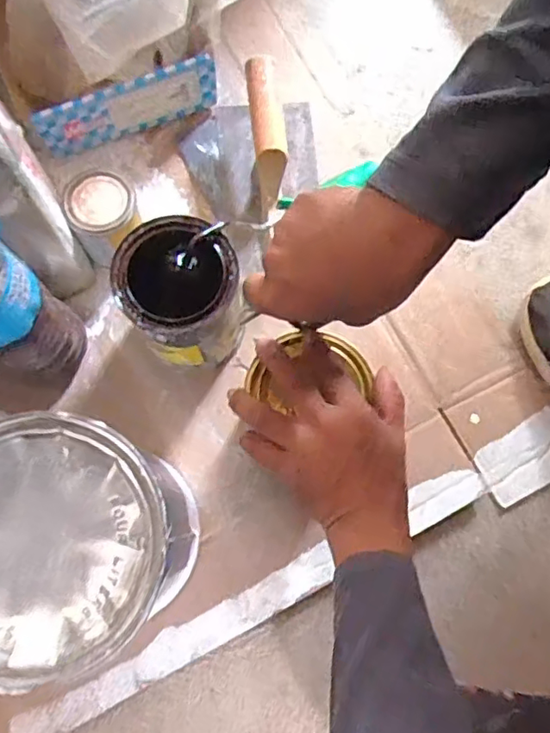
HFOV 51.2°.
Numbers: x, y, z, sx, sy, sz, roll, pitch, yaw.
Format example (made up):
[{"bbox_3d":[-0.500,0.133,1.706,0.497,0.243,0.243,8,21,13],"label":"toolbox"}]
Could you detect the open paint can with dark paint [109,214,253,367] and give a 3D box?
[{"bbox_3d":[-0.084,-0.067,0.532,0.099,0.141,0.118,-17,78,-4],"label":"open paint can with dark paint"}]

